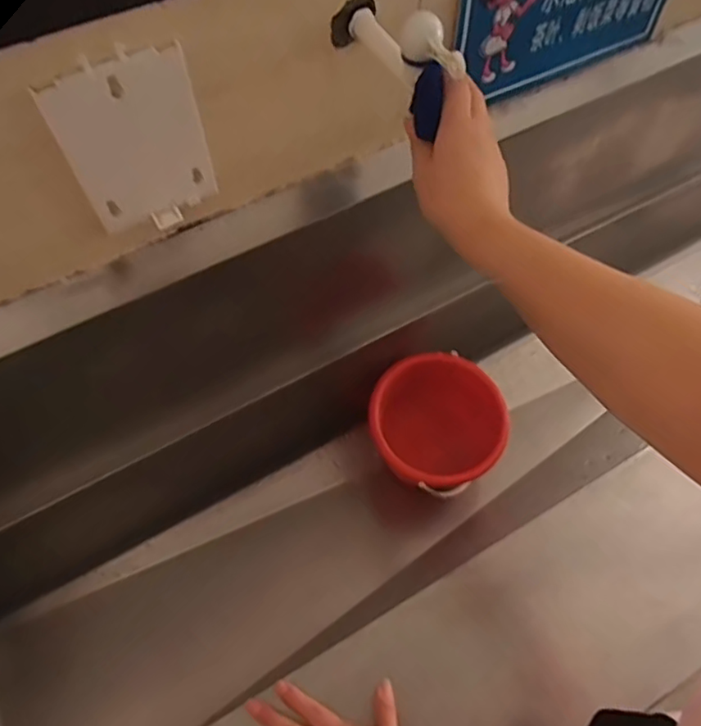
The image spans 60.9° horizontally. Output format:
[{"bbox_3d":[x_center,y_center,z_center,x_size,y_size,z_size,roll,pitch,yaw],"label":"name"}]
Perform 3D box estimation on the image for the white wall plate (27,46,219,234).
[{"bbox_3d":[-0.173,-0.178,0.493,0.112,0.145,0.010,-26,60,-14],"label":"white wall plate"}]

